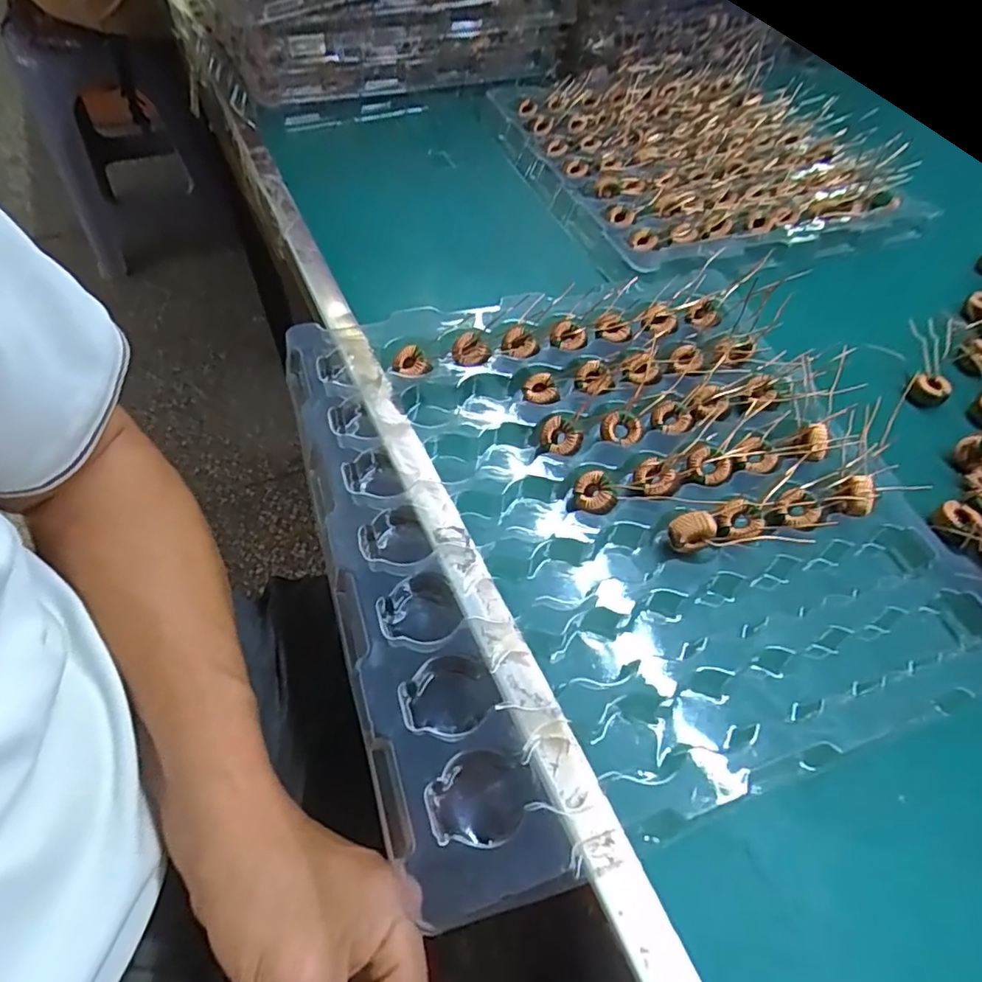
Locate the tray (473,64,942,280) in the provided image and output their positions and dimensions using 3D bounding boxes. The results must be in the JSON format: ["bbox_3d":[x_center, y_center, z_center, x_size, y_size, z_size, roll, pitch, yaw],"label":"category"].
[{"bbox_3d":[0.178,-0.306,0.522,0.278,0.034,0.320,-18,60,-15],"label":"tray"}]

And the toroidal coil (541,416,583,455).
[{"bbox_3d":[0.037,-0.029,0.307,0.018,0.008,0.023,-29,64,-21],"label":"toroidal coil"}]

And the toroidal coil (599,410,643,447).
[{"bbox_3d":[0.070,-0.034,0.315,0.022,0.007,0.019,18,57,7],"label":"toroidal coil"}]

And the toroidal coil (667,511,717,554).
[{"bbox_3d":[0.096,0.020,0.281,0.020,0.017,0.013,4,57,-2],"label":"toroidal coil"}]

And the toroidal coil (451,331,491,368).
[{"bbox_3d":[-0.012,-0.082,0.338,0.019,0.007,0.021,-22,61,-18],"label":"toroidal coil"}]

